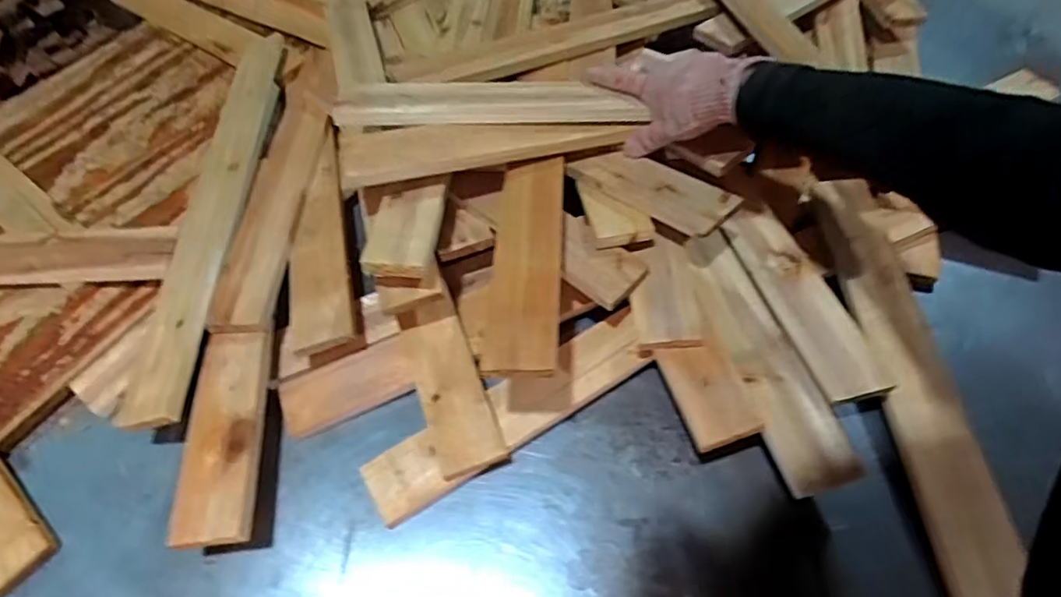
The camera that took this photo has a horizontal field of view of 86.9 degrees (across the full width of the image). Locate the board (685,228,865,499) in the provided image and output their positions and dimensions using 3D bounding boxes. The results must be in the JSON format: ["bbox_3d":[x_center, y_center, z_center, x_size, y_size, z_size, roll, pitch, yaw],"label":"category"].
[{"bbox_3d":[0.207,0.044,0.511,0.066,0.017,0.252,-15,58,-7],"label":"board"}]

